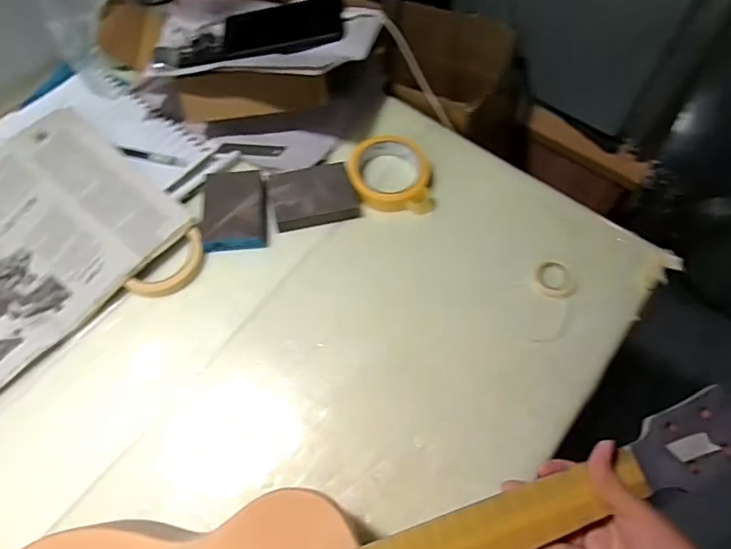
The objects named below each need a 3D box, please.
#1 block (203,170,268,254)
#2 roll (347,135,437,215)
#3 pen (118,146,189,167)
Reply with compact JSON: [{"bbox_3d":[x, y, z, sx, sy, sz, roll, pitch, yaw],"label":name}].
[{"bbox_3d":[-0.153,-0.081,0.615,0.070,0.025,0.106,-5,64,-2],"label":"block"},{"bbox_3d":[0.032,-0.124,0.641,0.103,0.024,0.091,4,64,3],"label":"roll"},{"bbox_3d":[-0.261,-0.145,0.644,0.085,0.005,0.012,10,64,6],"label":"pen"}]

